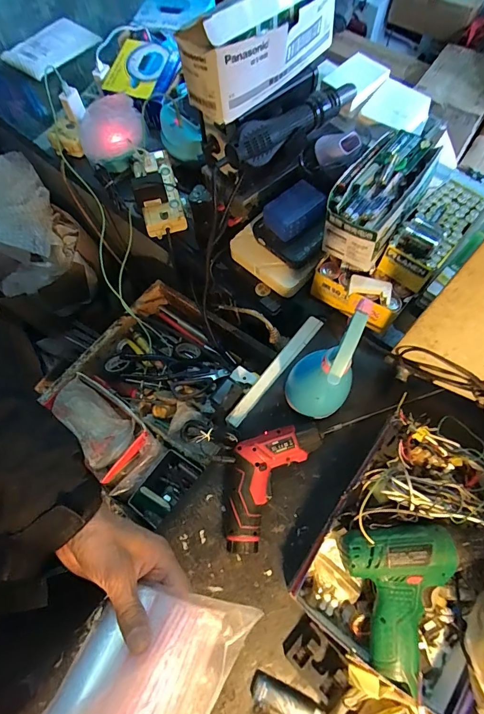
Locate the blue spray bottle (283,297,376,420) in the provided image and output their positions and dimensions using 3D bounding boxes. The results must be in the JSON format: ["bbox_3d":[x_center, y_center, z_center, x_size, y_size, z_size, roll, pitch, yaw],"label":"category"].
[{"bbox_3d":[0.107,0.022,0.466,0.080,0.210,0.064,-21,69,-6],"label":"blue spray bottle"}]

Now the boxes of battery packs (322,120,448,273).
[{"bbox_3d":[0.193,-0.229,0.540,0.101,0.079,0.182,32,73,14],"label":"boxes of battery packs"}]

